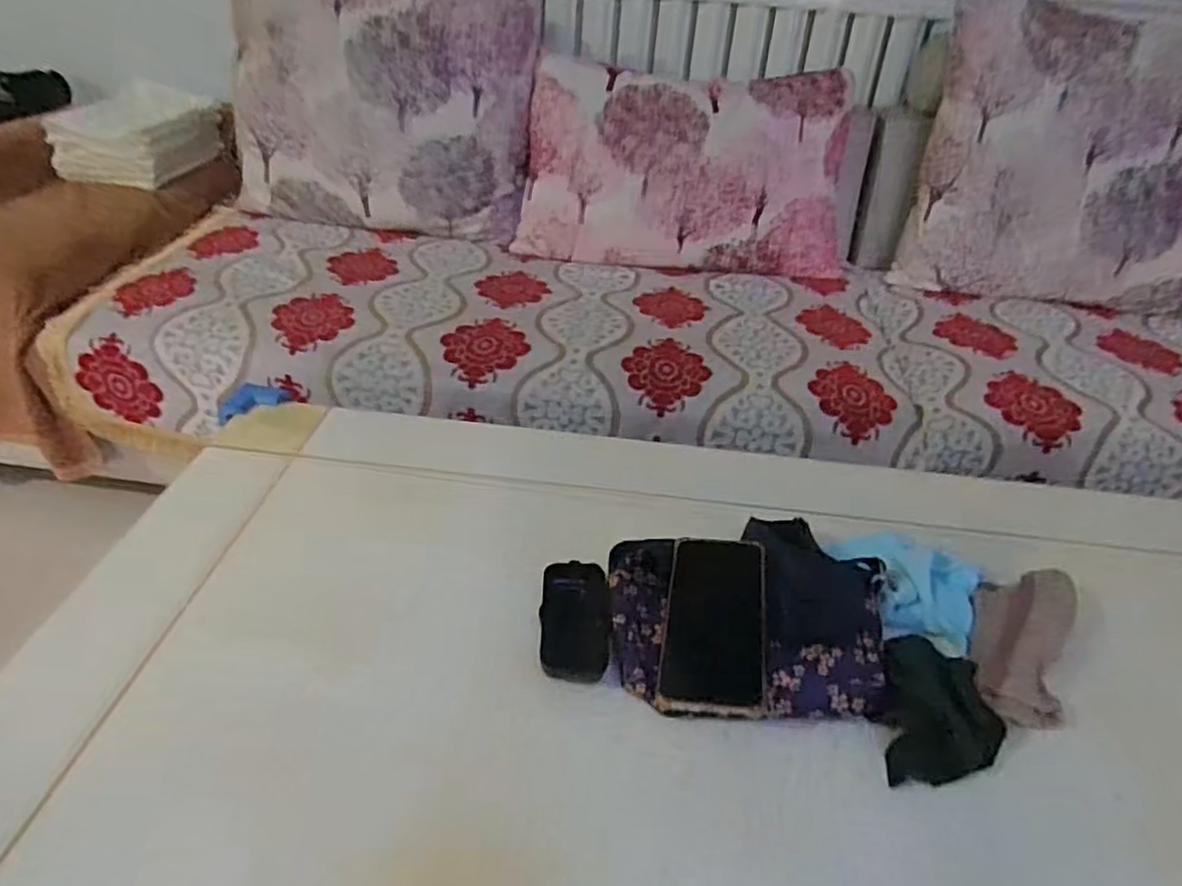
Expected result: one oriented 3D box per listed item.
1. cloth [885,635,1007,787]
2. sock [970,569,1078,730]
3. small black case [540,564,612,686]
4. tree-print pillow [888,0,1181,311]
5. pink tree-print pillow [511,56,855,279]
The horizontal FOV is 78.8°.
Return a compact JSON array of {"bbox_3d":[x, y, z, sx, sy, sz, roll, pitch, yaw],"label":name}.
[{"bbox_3d":[0.252,0.195,0.515,0.078,0.027,0.100,13,36,12],"label":"cloth"},{"bbox_3d":[0.345,0.147,0.570,0.070,0.031,0.162,21,38,21],"label":"sock"},{"bbox_3d":[-0.012,0.136,0.560,0.051,0.013,0.104,3,35,-3],"label":"small black case"},{"bbox_3d":[0.922,-0.509,1.314,0.594,0.492,0.114,7,24,3],"label":"tree-print pillow"},{"bbox_3d":[0.191,-0.533,1.396,0.632,0.387,0.130,5,8,-1],"label":"pink tree-print pillow"}]

